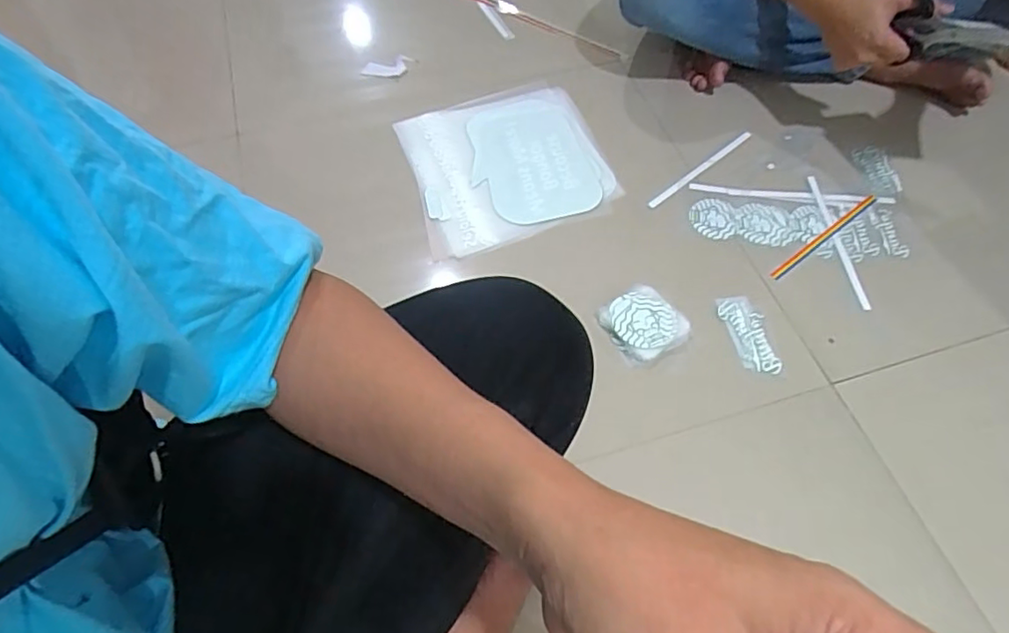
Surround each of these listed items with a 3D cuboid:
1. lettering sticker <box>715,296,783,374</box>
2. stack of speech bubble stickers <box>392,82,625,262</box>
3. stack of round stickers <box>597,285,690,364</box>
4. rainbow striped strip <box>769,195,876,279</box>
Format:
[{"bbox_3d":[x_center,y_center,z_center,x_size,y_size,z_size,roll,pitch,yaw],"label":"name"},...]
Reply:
[{"bbox_3d":[0.287,0.021,0.685,0.047,0.004,0.103,-6,60,-7],"label":"lettering sticker"},{"bbox_3d":[0.000,-0.228,0.821,0.267,0.032,0.286,-15,58,-8],"label":"stack of speech bubble stickers"},{"bbox_3d":[0.162,0.008,0.686,0.088,0.017,0.084,-30,62,-16],"label":"stack of round stickers"},{"bbox_3d":[0.424,-0.105,0.770,0.212,0.004,0.012,-33,63,-18],"label":"rainbow striped strip"}]

